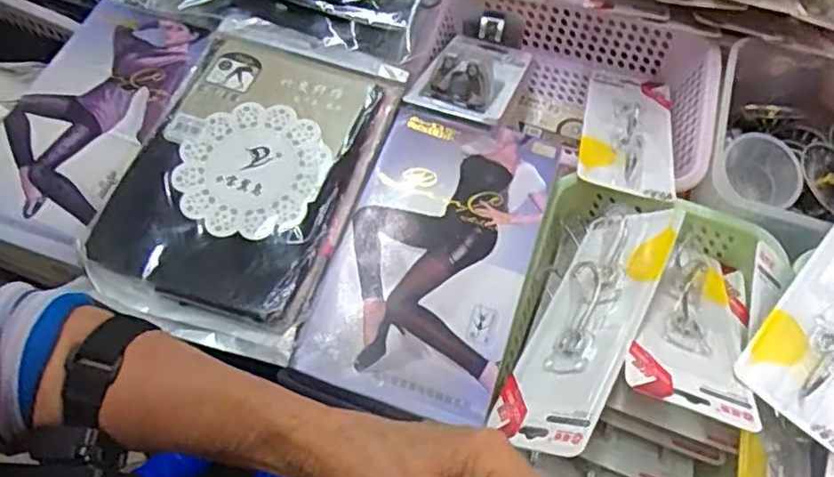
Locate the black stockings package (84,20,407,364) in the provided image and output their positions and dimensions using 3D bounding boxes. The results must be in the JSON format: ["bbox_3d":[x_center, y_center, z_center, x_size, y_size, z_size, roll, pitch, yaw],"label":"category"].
[{"bbox_3d":[-0.141,-0.060,0.545,0.187,0.018,0.285,16,63,7],"label":"black stockings package"}]

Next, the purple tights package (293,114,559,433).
[{"bbox_3d":[0.016,0.011,0.526,0.150,0.020,0.262,17,63,8],"label":"purple tights package"}]

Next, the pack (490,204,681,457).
[{"bbox_3d":[0.131,0.058,0.508,0.012,0.094,0.235,53,54,-23],"label":"pack"}]

